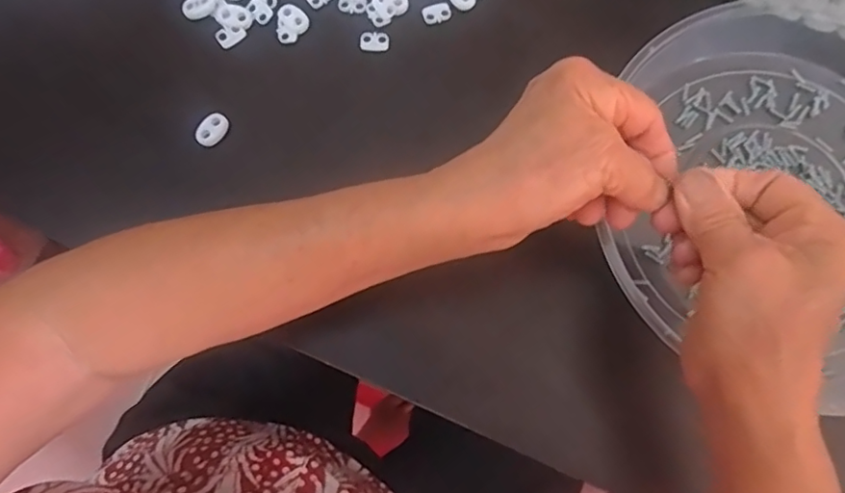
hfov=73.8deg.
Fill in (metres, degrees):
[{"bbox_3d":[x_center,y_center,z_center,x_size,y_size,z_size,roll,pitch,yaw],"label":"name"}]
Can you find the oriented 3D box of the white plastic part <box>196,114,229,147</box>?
[{"bbox_3d":[-0.133,-0.073,0.356,0.010,0.011,0.022,38,80,8],"label":"white plastic part"}]

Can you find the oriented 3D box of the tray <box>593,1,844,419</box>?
[{"bbox_3d":[0.224,-0.029,0.329,0.217,0.035,0.227,0,77,1],"label":"tray"}]

